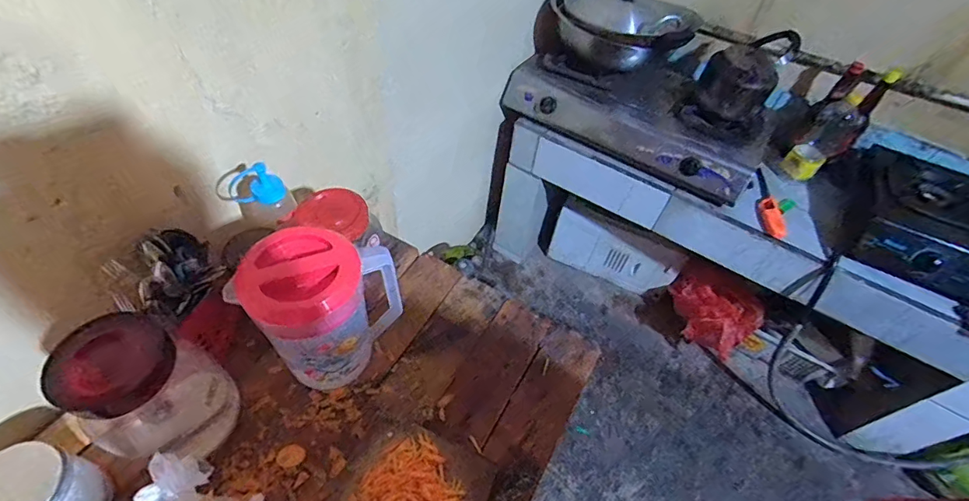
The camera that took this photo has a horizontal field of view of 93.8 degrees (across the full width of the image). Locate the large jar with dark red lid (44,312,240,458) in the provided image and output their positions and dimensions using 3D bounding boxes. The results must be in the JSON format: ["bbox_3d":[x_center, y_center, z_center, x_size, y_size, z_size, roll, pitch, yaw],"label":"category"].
[{"bbox_3d":[-0.370,0.161,0.518,0.108,0.193,0.113,3,51,-4],"label":"large jar with dark red lid"}]

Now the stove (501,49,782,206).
[{"bbox_3d":[0.464,-0.456,1.344,0.728,0.186,0.410,31,55,18],"label":"stove"}]

